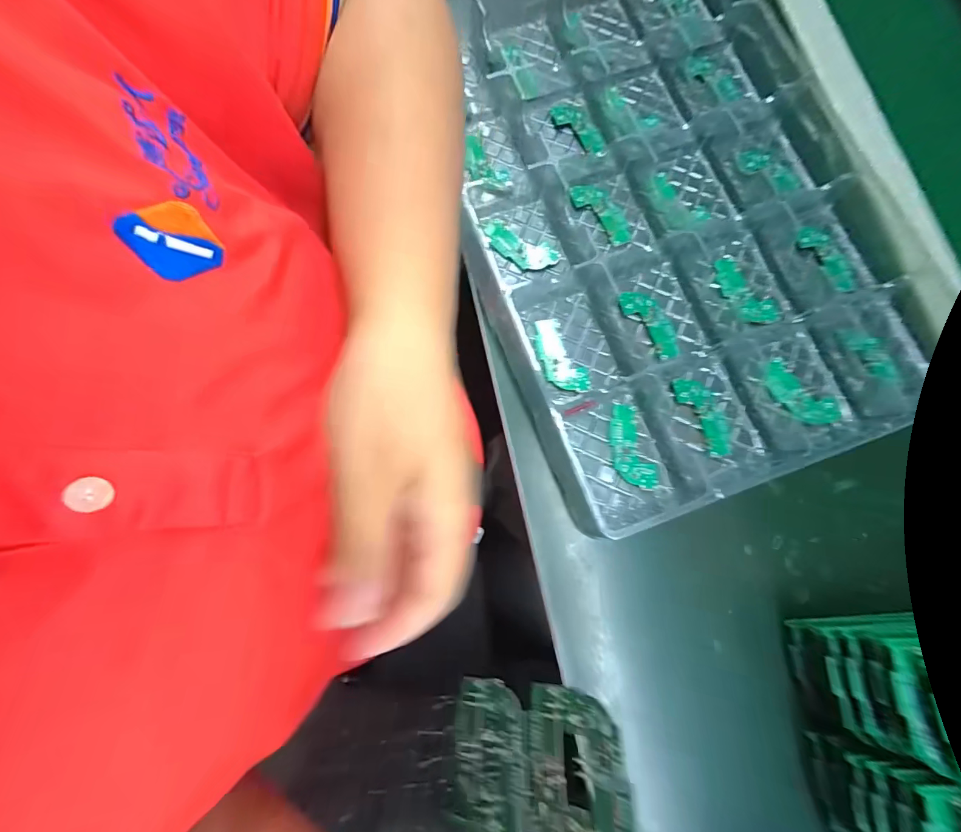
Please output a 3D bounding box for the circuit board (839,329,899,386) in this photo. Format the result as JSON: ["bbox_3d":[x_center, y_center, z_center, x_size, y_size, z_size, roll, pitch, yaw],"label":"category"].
[{"bbox_3d":[0.302,-0.048,0.310,0.025,0.004,0.052,-31,81,-6],"label":"circuit board"}]

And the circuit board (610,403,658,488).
[{"bbox_3d":[0.109,0.023,0.295,0.026,0.004,0.063,-14,79,-3],"label":"circuit board"}]

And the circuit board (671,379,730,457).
[{"bbox_3d":[0.168,-0.001,0.301,0.026,0.004,0.063,-27,80,-5],"label":"circuit board"}]

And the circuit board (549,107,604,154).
[{"bbox_3d":[0.086,-0.251,0.352,0.024,0.004,0.059,-39,82,-7],"label":"circuit board"}]

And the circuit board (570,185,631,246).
[{"bbox_3d":[0.102,-0.168,0.333,0.031,0.006,0.060,-30,81,-6],"label":"circuit board"}]

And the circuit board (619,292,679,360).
[{"bbox_3d":[0.135,-0.074,0.316,0.027,0.004,0.061,-35,81,-7],"label":"circuit board"}]

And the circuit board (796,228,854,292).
[{"bbox_3d":[0.280,-0.127,0.325,0.027,0.005,0.059,-28,80,-5],"label":"circuit board"}]

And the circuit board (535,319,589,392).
[{"bbox_3d":[0.060,-0.046,0.310,0.027,0.004,0.062,-22,80,-5],"label":"circuit board"}]

